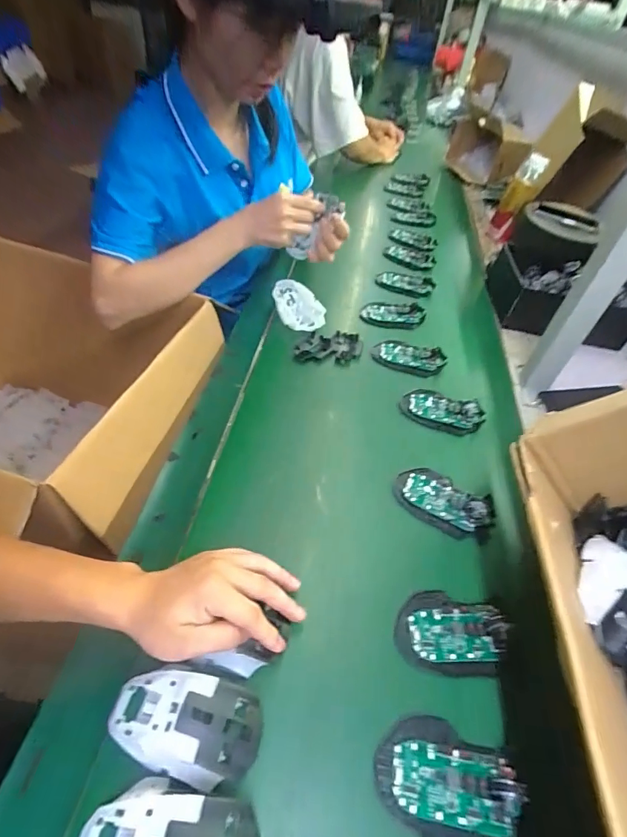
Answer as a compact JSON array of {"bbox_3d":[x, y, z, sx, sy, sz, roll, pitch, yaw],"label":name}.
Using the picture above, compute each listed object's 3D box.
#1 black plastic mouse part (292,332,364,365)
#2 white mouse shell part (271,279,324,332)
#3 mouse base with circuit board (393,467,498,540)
[{"bbox_3d":[0.025,-0.115,0.692,0.111,0.022,0.057,-1,48,-9],"label":"black plastic mouse part"},{"bbox_3d":[-0.025,-0.193,0.736,0.070,0.038,0.110,-22,54,-25],"label":"white mouse shell part"},{"bbox_3d":[0.154,0.093,0.502,0.114,0.022,0.067,29,50,18],"label":"mouse base with circuit board"}]

